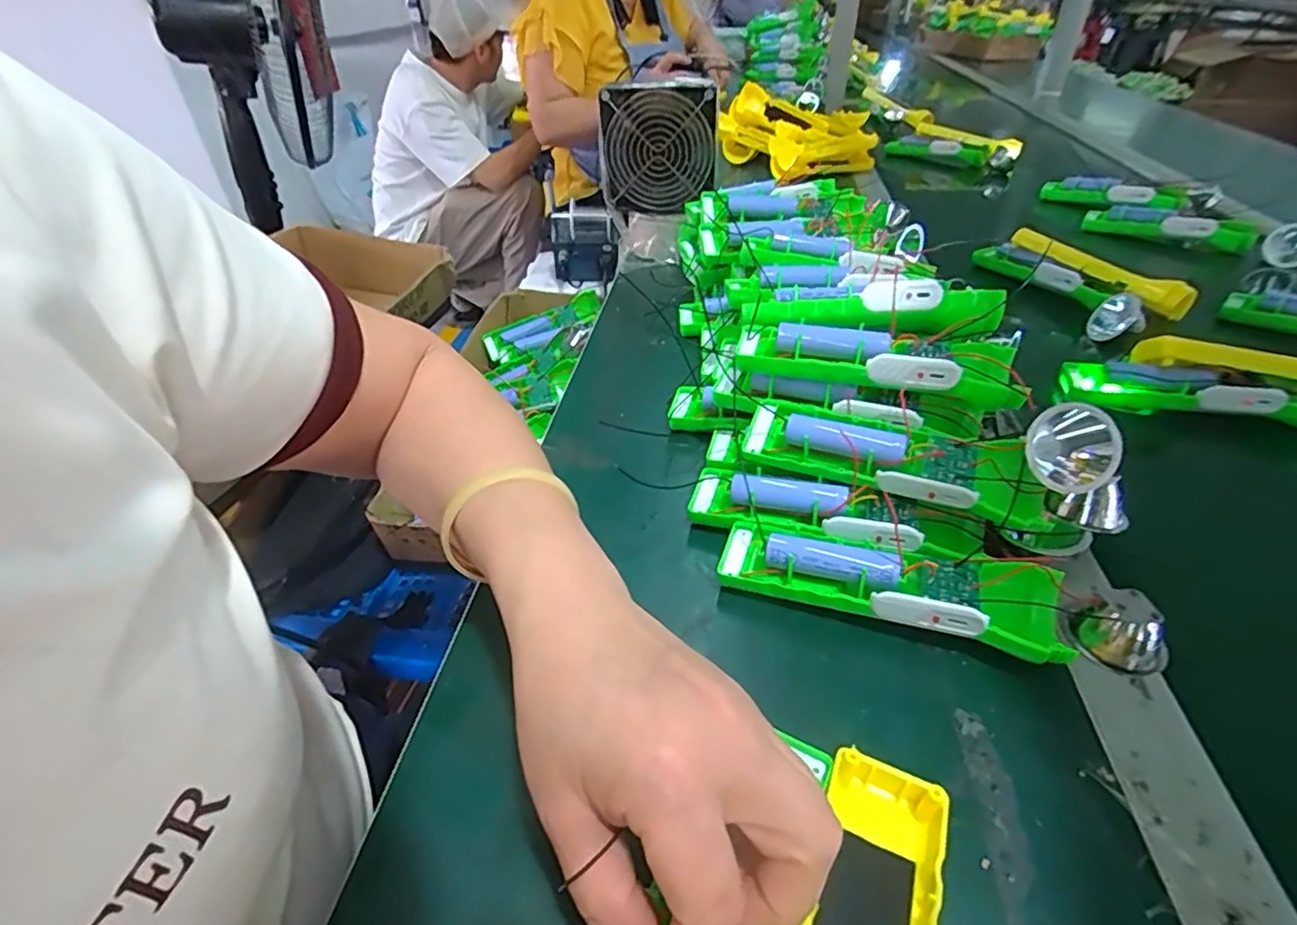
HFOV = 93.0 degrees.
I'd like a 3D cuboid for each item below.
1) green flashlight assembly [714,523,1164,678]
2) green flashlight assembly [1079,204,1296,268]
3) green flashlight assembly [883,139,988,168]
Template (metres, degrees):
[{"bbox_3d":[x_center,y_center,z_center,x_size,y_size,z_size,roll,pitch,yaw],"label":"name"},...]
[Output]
[{"bbox_3d":[0.141,0.066,0.314,0.205,0.033,0.049,13,41,19],"label":"green flashlight assembly"},{"bbox_3d":[0.636,-0.273,0.719,0.214,0.036,0.037,23,45,27],"label":"green flashlight assembly"},{"bbox_3d":[0.495,-0.546,1.078,0.025,0.039,0.196,-24,44,-25],"label":"green flashlight assembly"}]

